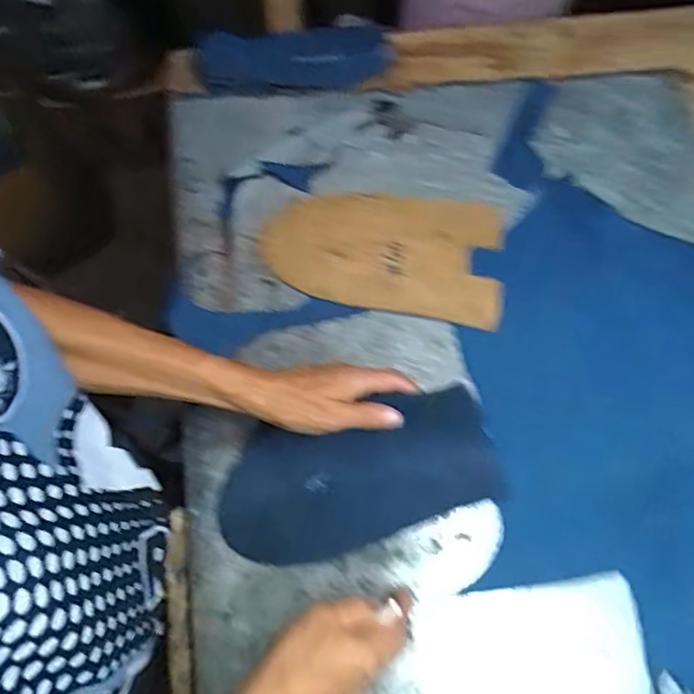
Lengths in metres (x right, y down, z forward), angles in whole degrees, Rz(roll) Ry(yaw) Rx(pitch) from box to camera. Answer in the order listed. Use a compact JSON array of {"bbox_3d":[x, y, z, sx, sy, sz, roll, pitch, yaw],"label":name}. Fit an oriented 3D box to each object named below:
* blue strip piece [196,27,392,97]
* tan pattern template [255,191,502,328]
[{"bbox_3d":[-0.064,-0.343,0.706,0.228,0.016,0.094,-4,70,1],"label":"blue strip piece"},{"bbox_3d":[0.040,-0.106,0.635,0.249,0.010,0.139,9,71,6],"label":"tan pattern template"}]

